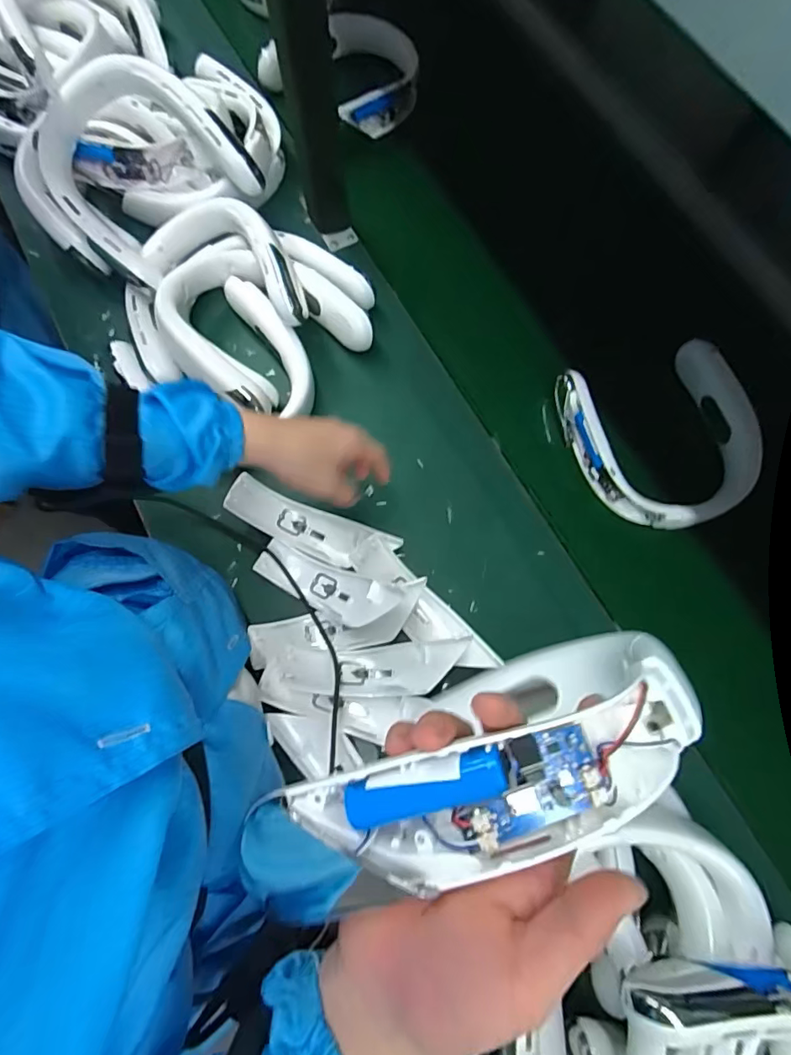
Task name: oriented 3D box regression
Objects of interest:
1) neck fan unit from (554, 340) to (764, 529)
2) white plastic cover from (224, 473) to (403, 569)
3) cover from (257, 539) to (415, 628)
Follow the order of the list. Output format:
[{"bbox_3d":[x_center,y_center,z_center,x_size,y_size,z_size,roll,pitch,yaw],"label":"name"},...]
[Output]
[{"bbox_3d":[0.301,-0.103,0.562,0.189,0.054,0.197,-21,76,-5],"label":"neck fan unit"},{"bbox_3d":[-0.087,0.002,0.529,0.175,0.047,0.050,21,77,6],"label":"white plastic cover"},{"bbox_3d":[-0.066,0.060,0.505,0.167,0.037,0.051,14,75,30],"label":"cover"}]

